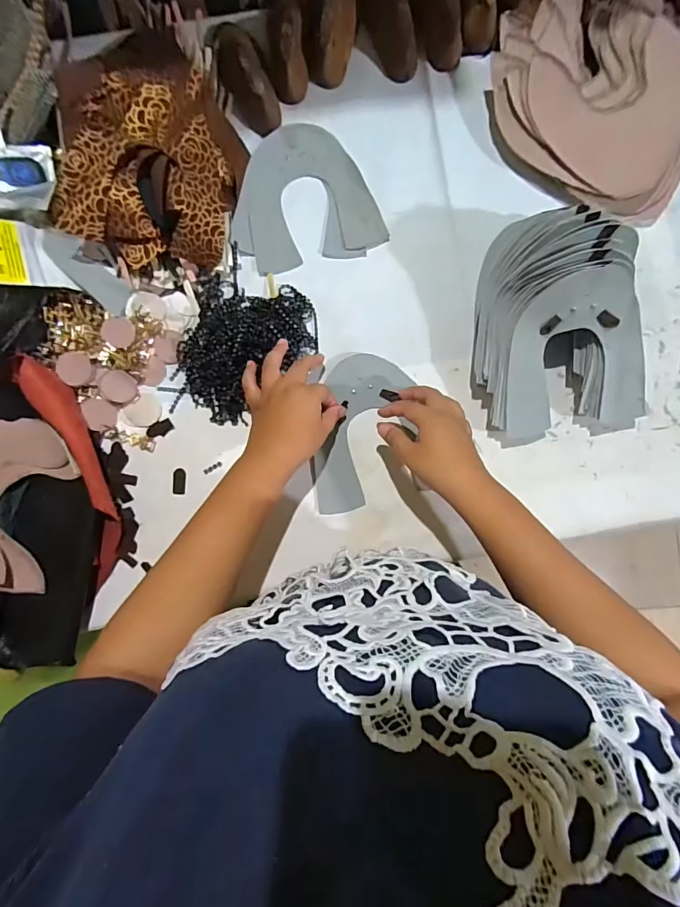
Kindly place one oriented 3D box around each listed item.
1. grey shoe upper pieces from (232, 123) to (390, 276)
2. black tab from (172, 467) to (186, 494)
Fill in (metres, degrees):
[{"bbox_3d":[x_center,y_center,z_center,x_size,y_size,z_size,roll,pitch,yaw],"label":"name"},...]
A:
[{"bbox_3d":[-0.044,-0.299,0.501,0.166,0.011,0.161,-12,84,-2],"label":"grey shoe upper pieces"},{"bbox_3d":[-0.175,0.030,0.470,0.014,0.004,0.027,1,83,0],"label":"black tab"}]

